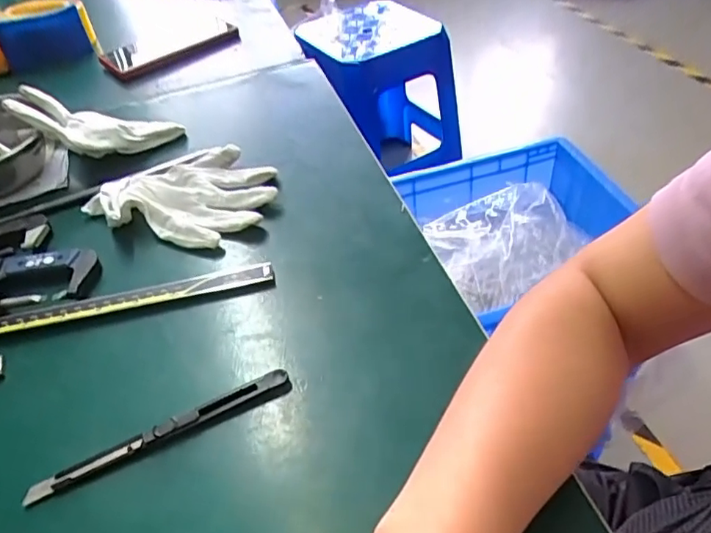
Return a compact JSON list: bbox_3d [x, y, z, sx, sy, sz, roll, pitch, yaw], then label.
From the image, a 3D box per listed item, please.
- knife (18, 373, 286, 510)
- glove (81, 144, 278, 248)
[{"bbox_3d":[-0.109,0.093,0.322,0.149,0.009,0.009,-22,45,-15],"label":"knife"},{"bbox_3d":[-0.139,-0.062,0.473,0.144,0.028,0.103,3,44,12],"label":"glove"}]

